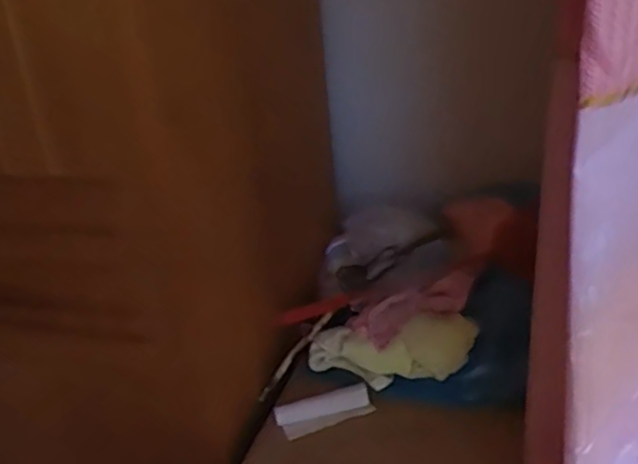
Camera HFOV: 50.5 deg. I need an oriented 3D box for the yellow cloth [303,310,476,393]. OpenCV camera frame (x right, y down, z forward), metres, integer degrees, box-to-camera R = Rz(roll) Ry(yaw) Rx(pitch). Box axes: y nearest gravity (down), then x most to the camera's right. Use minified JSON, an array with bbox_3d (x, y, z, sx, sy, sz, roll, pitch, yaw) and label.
[{"bbox_3d":[0.122,0.200,1.148,0.292,0.103,0.073,-10,24,24],"label":"yellow cloth"}]

